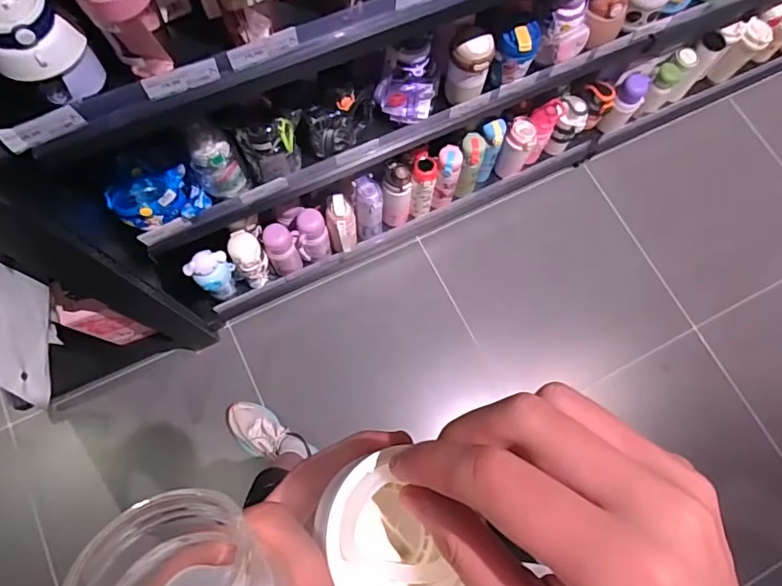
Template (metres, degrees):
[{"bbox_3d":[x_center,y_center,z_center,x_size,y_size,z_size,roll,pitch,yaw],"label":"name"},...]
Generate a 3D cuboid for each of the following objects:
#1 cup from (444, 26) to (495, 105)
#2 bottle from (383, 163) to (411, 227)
[{"bbox_3d":[0.155,-0.454,0.992,0.080,0.145,0.086,1,73,-2],"label":"cup"},{"bbox_3d":[0.016,-0.240,1.275,0.071,0.215,0.069,1,73,-2],"label":"bottle"}]

